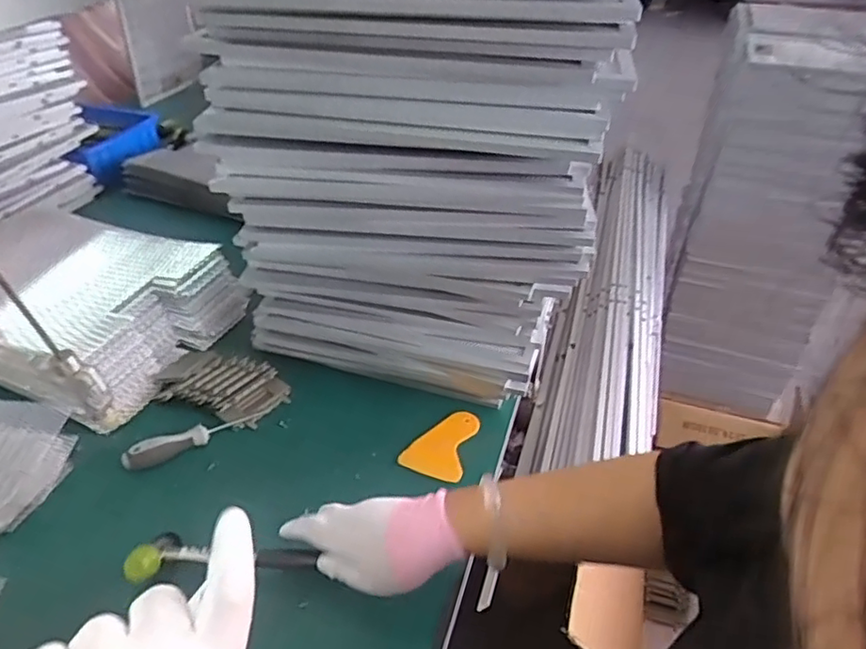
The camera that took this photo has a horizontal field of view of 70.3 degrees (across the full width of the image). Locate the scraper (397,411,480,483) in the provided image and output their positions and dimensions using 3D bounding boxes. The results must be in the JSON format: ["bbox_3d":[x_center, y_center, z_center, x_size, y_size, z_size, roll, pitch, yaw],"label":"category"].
[{"bbox_3d":[0.010,0.133,0.705,0.069,0.007,0.097,17,43,11],"label":"scraper"}]

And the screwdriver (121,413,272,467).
[{"bbox_3d":[-0.266,0.121,0.688,0.153,0.020,0.022,-21,44,-24],"label":"screwdriver"}]

